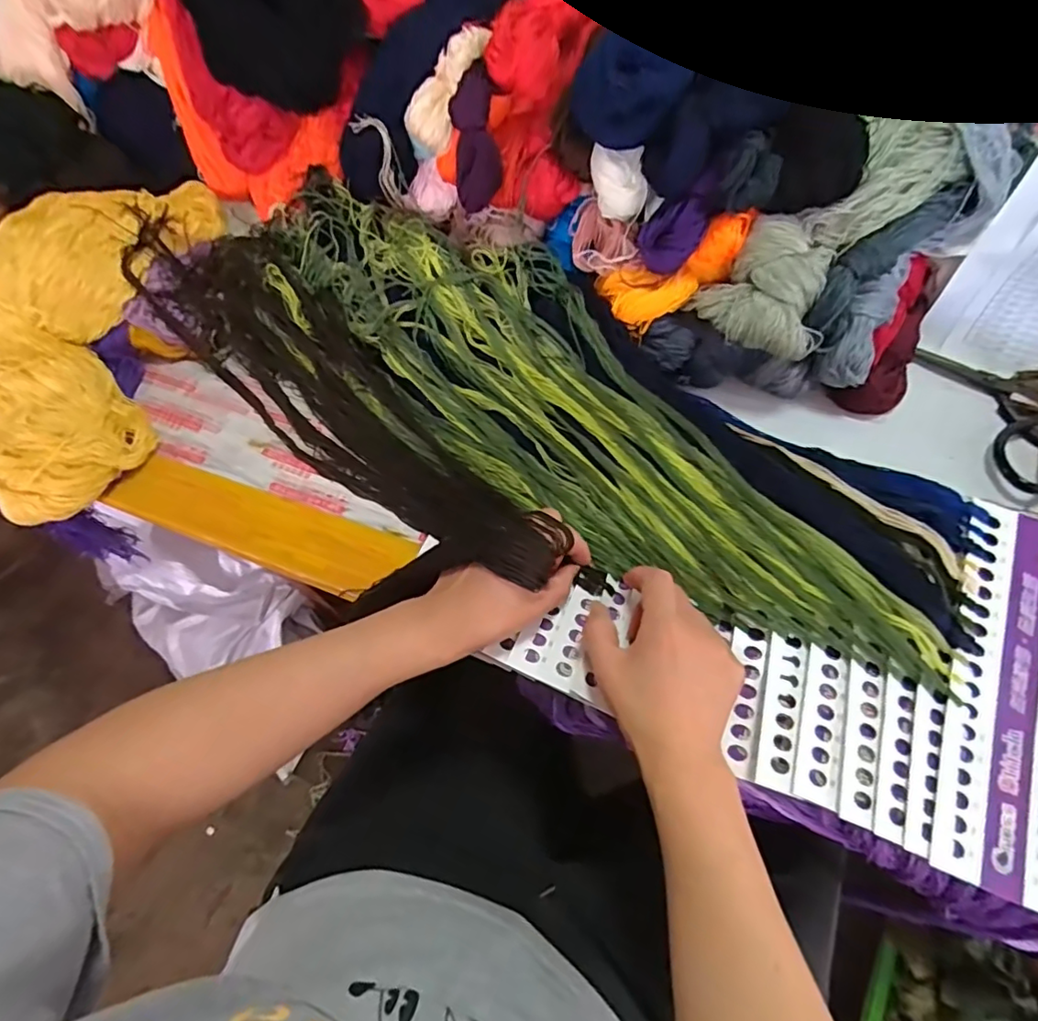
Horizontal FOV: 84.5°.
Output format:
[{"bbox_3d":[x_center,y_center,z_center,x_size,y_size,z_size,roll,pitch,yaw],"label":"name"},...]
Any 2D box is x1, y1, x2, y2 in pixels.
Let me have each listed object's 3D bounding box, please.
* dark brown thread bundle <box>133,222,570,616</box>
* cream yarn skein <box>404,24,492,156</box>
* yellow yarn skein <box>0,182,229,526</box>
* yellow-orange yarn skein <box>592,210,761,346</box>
[{"bbox_3d":[-0.192,-0.109,0.548,0.126,0.102,0.578,-41,63,-17],"label":"dark brown thread bundle"},{"bbox_3d":[-0.065,-0.384,0.515,0.049,0.025,0.110,26,93,16],"label":"cream yarn skein"},{"bbox_3d":[-0.441,-0.192,0.577,0.178,0.096,0.405,4,62,5],"label":"yellow yarn skein"},{"bbox_3d":[0.150,-0.225,0.535,0.146,0.050,0.066,-26,61,18],"label":"yellow-orange yarn skein"}]

